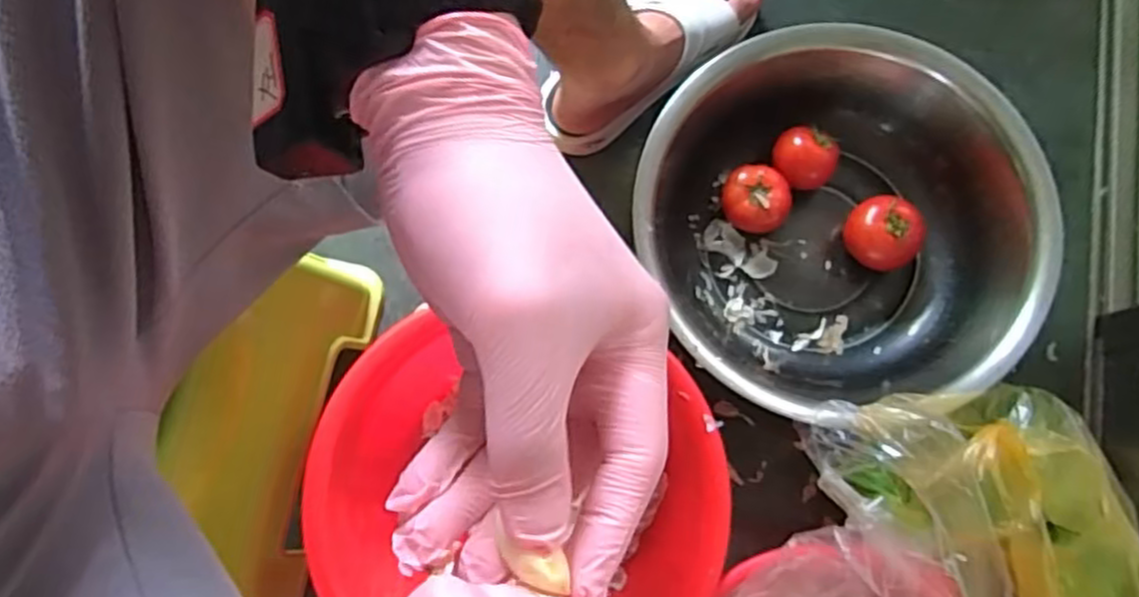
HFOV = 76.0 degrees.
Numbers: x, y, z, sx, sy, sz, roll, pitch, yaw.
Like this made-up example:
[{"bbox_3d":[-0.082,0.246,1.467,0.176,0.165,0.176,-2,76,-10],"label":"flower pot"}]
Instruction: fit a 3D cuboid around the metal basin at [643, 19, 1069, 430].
[{"bbox_3d":[0.269,-0.076,0.709,0.325,0.116,0.347,0,78,1],"label":"metal basin"}]

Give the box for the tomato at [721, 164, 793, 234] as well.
[{"bbox_3d":[0.189,-0.100,0.742,0.067,0.045,0.058,33,81,7],"label":"tomato"}]

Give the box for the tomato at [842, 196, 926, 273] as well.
[{"bbox_3d":[0.310,-0.062,0.728,0.062,0.069,0.069,-41,80,-7],"label":"tomato"}]

